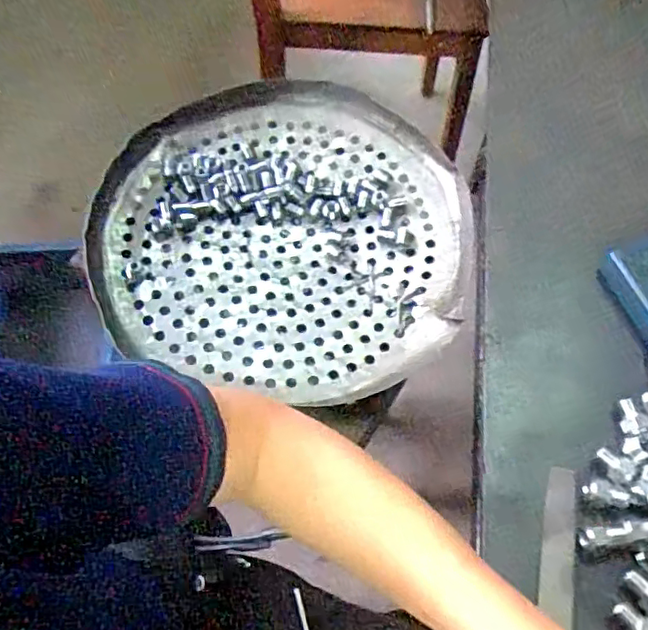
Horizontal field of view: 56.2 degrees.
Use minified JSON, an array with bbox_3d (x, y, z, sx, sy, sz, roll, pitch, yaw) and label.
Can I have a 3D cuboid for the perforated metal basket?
[{"bbox_3d":[-0.041,-0.095,0.640,0.370,0.048,0.359,6,62,2],"label":"perforated metal basket"}]

